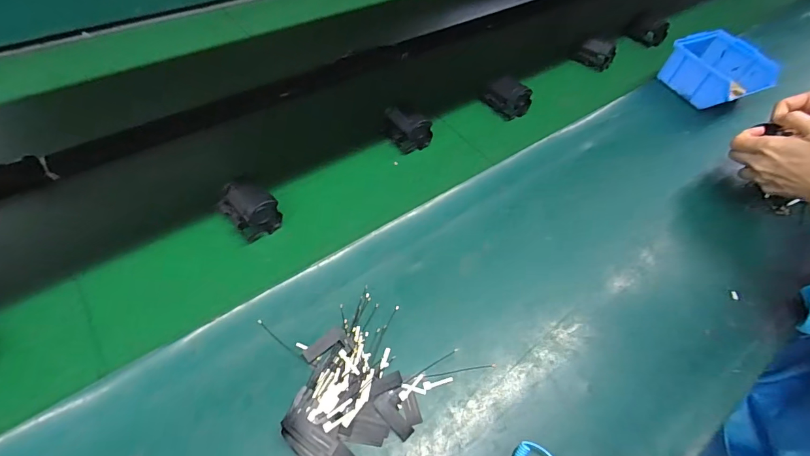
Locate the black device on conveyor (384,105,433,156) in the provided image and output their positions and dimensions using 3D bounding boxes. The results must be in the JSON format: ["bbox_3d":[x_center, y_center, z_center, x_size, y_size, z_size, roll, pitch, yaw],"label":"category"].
[{"bbox_3d":[0.000,-0.145,0.569,0.076,0.043,0.047,39,60,22],"label":"black device on conveyor"}]

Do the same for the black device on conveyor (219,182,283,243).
[{"bbox_3d":[-0.182,-0.025,0.464,0.068,0.035,0.046,40,60,22],"label":"black device on conveyor"}]

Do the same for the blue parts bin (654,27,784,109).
[{"bbox_3d":[0.517,-0.262,0.665,0.124,0.066,0.135,-15,57,-15],"label":"blue parts bin"}]

